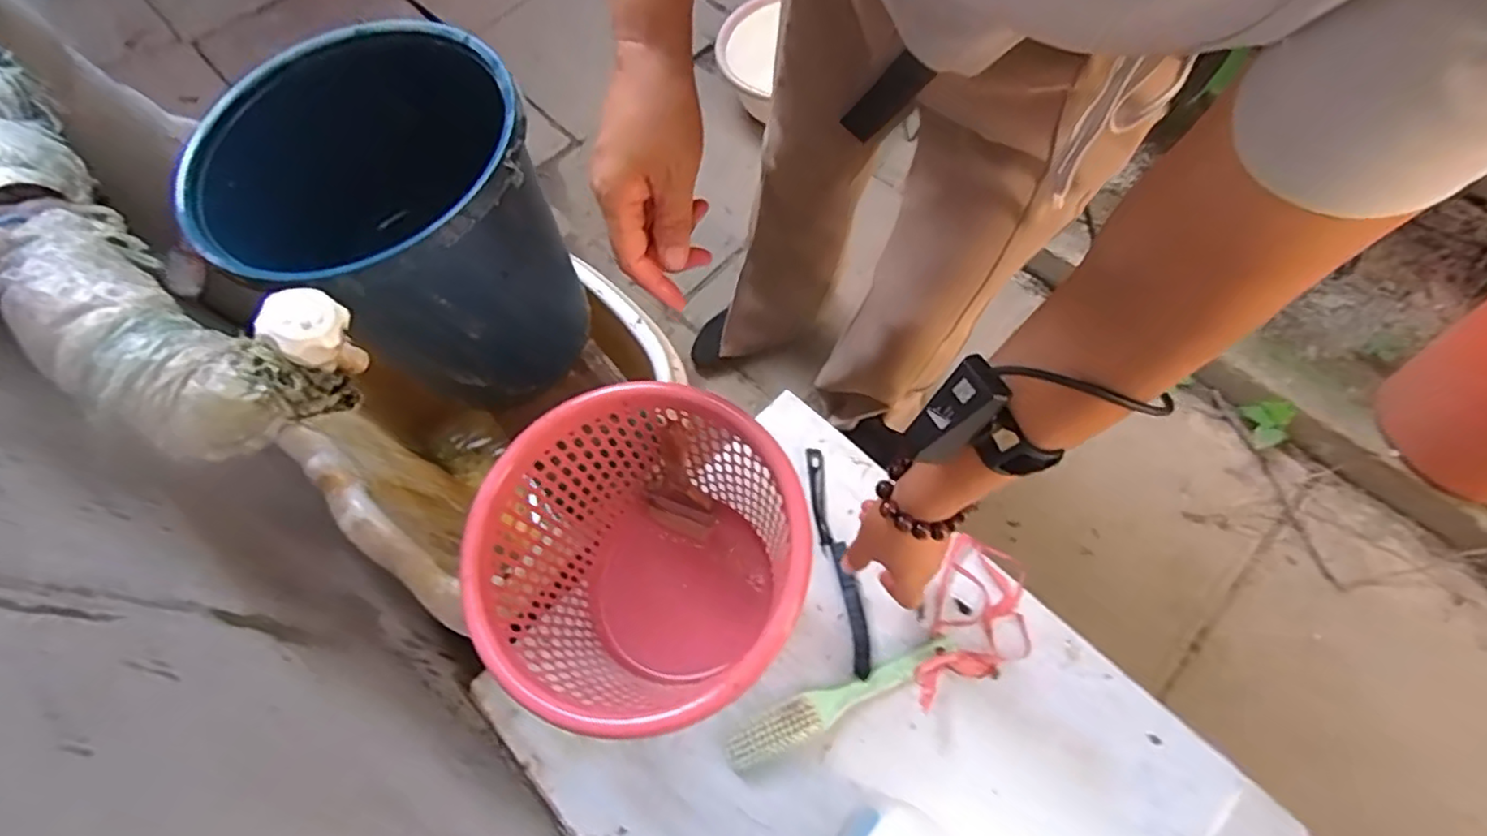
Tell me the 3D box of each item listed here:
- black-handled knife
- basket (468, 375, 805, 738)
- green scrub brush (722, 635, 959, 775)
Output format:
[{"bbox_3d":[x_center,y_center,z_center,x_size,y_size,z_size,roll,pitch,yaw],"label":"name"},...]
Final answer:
[{"bbox_3d":[0.092,0.135,0.640,0.023,0.013,0.227,-11,65,-3],"label":"black-handled knife"},{"bbox_3d":[-0.071,0.133,0.545,0.230,0.233,0.230,-1,65,2],"label":"basket"},{"bbox_3d":[0.088,0.256,0.588,0.225,0.024,0.034,-25,66,-9],"label":"green scrub brush"}]

